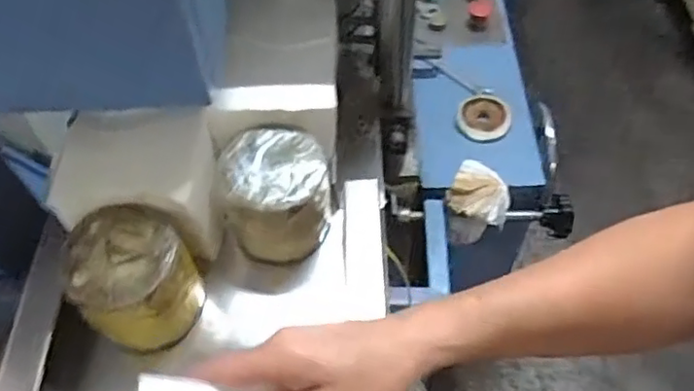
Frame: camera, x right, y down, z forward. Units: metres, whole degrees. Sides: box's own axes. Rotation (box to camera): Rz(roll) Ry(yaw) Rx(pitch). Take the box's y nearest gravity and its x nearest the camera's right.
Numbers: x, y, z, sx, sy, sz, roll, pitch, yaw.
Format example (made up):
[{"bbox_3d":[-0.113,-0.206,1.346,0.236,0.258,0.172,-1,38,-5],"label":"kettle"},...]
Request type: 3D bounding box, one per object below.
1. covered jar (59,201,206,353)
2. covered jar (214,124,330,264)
[{"bbox_3d":[-0.179,0.072,0.524,0.089,0.099,0.094,-2,57,3],"label":"covered jar"},{"bbox_3d":[-0.063,0.000,0.567,0.093,0.096,0.090,-2,57,3],"label":"covered jar"}]

